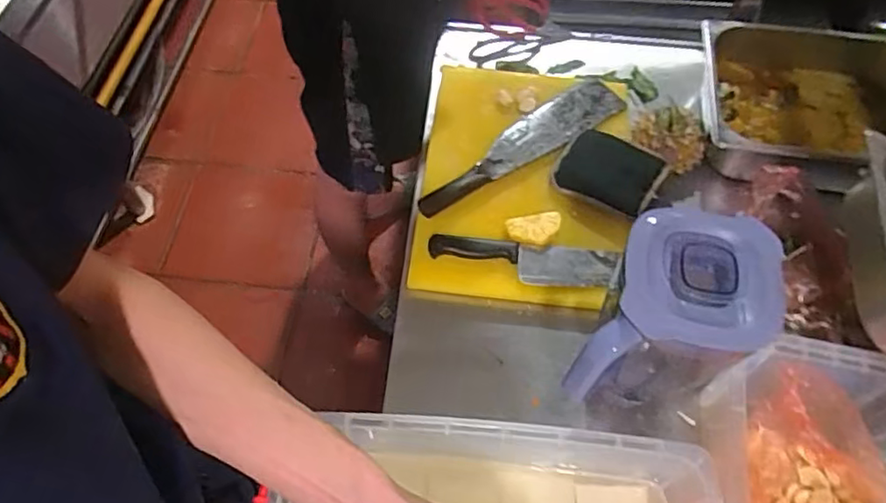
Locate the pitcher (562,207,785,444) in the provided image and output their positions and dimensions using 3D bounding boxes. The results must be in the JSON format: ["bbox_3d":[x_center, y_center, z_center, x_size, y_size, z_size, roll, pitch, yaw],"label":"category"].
[{"bbox_3d":[0.236,0.097,0.638,0.140,0.273,0.195,20,67,19],"label":"pitcher"}]

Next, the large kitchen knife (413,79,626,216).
[{"bbox_3d":[0.117,-0.162,0.885,0.369,0.030,0.072,-33,65,-20],"label":"large kitchen knife"}]

